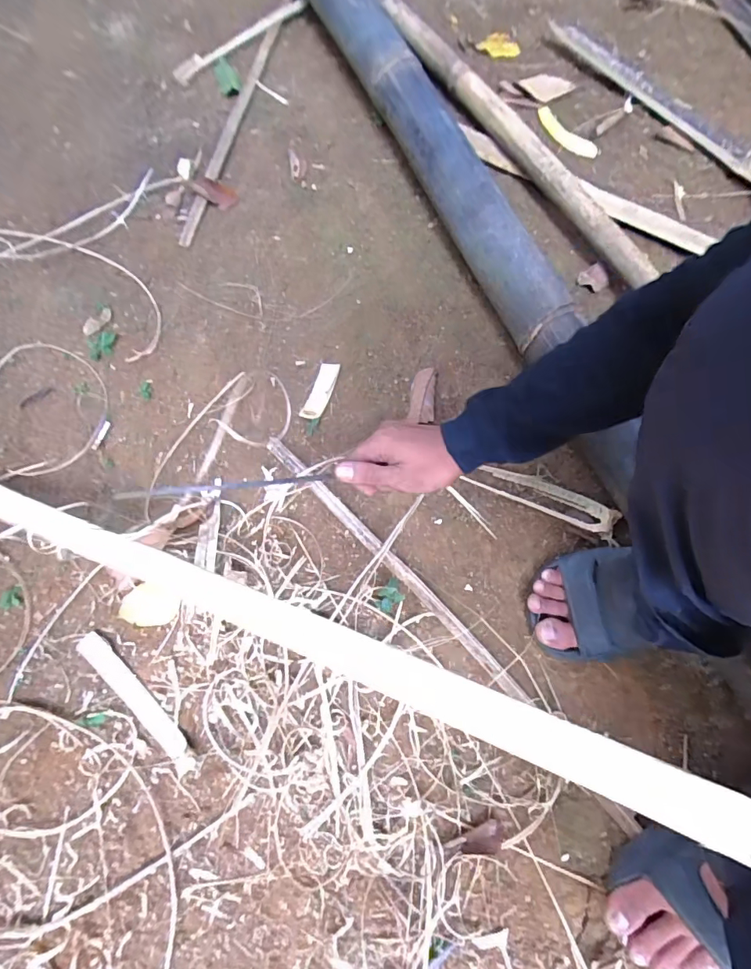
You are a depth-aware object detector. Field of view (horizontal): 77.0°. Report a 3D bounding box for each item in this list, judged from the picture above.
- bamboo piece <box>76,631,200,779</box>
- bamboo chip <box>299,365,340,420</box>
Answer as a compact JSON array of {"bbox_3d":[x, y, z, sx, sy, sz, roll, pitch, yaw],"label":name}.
[{"bbox_3d":[-0.255,0.231,0.504,0.187,0.013,0.024,41,75,13],"label":"bamboo piece"},{"bbox_3d":[-0.075,-0.131,0.654,0.033,0.016,0.087,21,71,7],"label":"bamboo chip"}]

